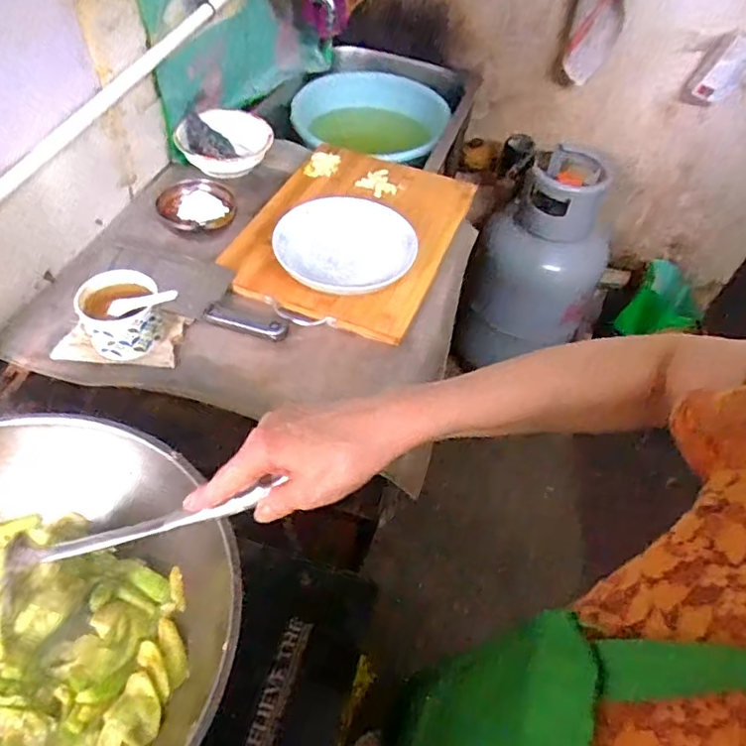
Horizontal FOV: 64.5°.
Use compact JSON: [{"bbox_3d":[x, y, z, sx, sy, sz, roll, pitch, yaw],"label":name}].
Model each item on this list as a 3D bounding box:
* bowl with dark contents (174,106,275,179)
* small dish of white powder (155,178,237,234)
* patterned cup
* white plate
[{"bbox_3d":[-0.243,-0.374,0.972,0.152,0.066,0.128,-4,50,-10],"label":"bowl with dark contents"},{"bbox_3d":[-0.255,-0.238,0.859,0.102,0.032,0.107,3,49,-4],"label":"small dish of white powder"},{"bbox_3d":[-0.293,-0.068,0.702,0.096,0.067,0.084,-18,54,-21],"label":"patterned cup"},{"bbox_3d":[-0.033,-0.177,0.792,0.175,0.029,0.173,2,61,-4],"label":"white plate"}]

